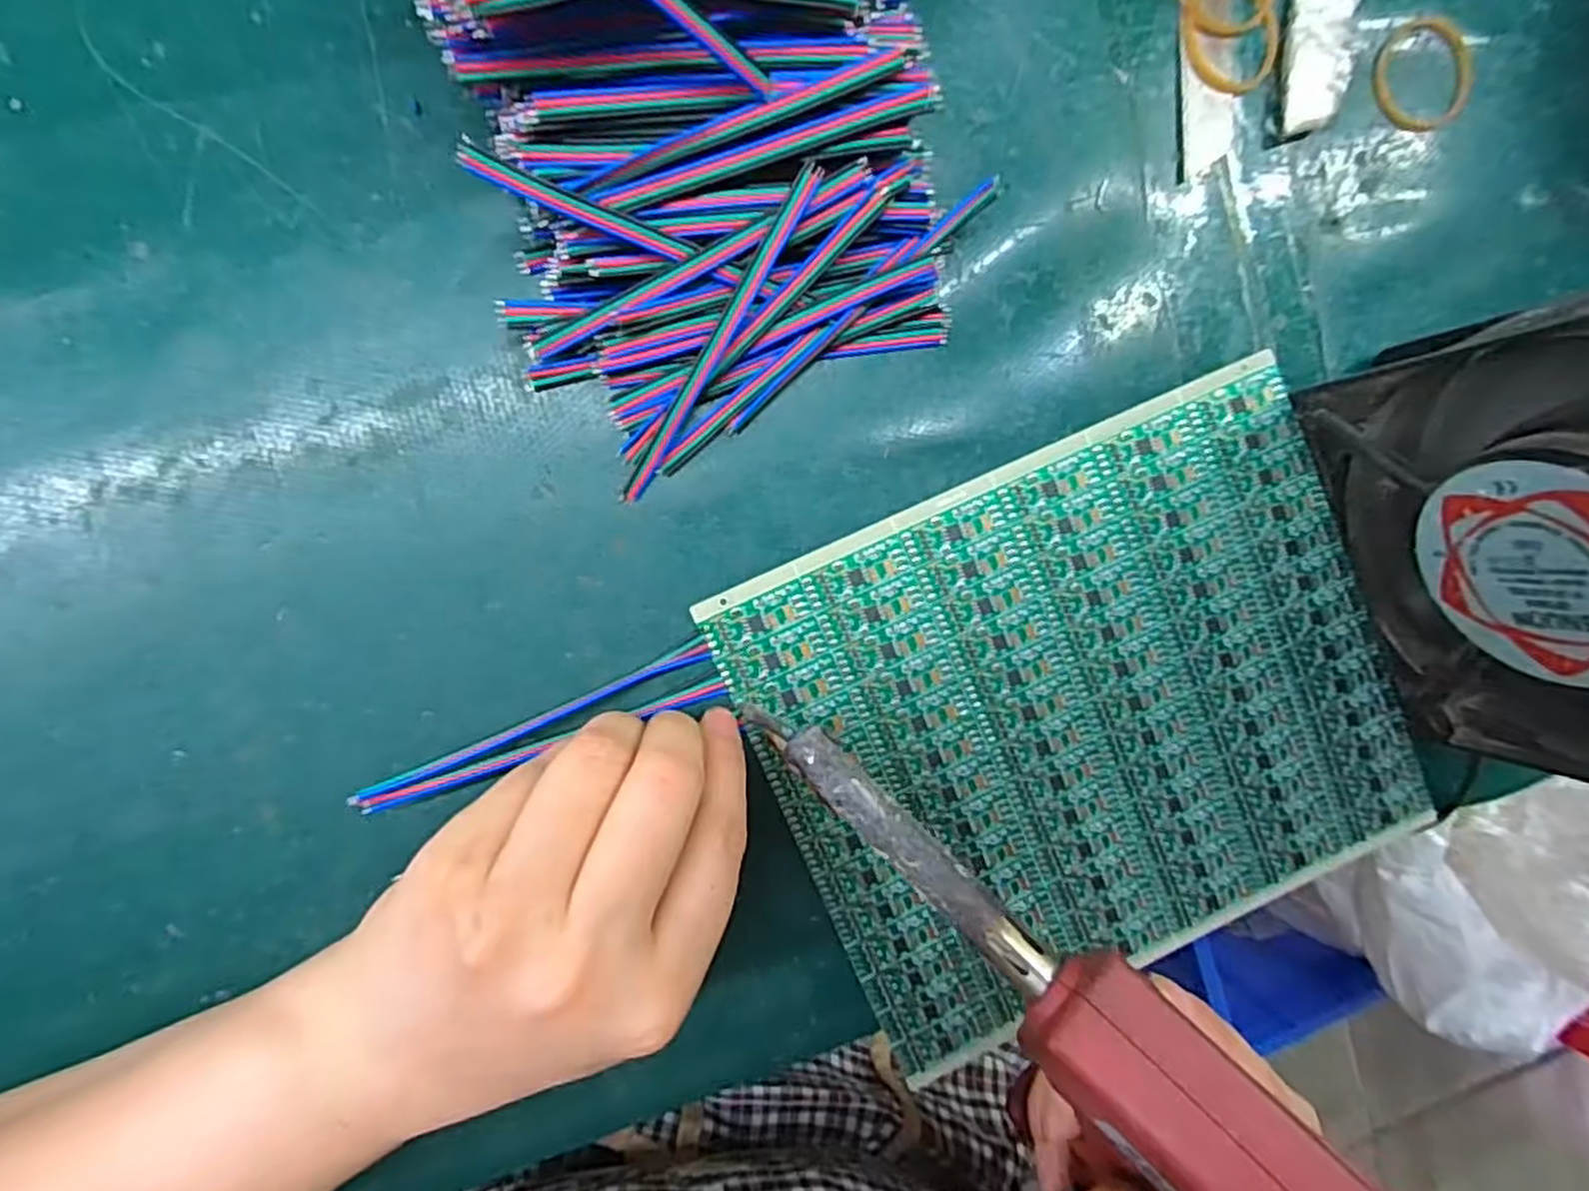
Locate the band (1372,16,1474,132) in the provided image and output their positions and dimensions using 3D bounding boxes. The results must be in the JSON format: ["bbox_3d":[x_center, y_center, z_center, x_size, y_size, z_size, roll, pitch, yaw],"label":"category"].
[{"bbox_3d":[0.197,-0.162,0.243,0.034,0.004,0.033,-1,95,-8],"label":"band"}]

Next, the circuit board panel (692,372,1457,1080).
[{"bbox_3d":[0.090,0.039,0.243,0.190,0.005,0.161,-24,98,-6],"label":"circuit board panel"}]

